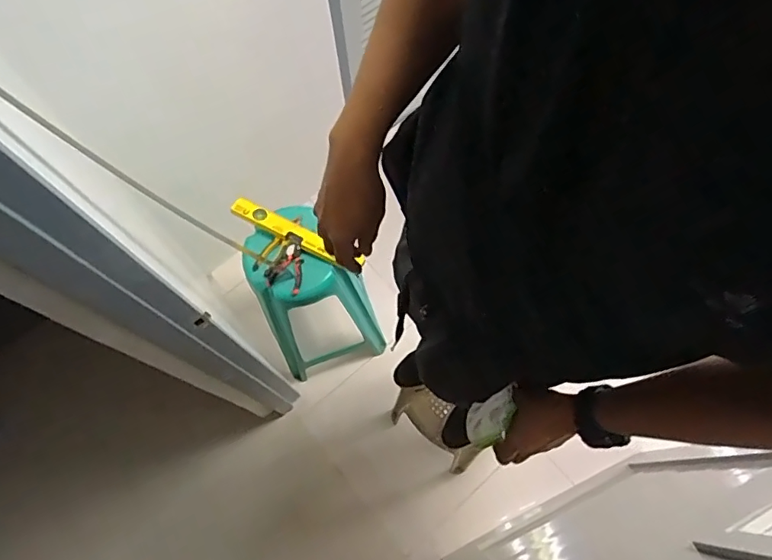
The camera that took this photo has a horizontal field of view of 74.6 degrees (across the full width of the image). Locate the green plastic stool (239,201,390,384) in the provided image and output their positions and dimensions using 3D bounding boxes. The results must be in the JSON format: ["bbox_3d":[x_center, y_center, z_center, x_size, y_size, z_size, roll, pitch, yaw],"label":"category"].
[{"bbox_3d":[-0.228,0.070,1.682,0.332,0.730,0.301,-17,69,-4],"label":"green plastic stool"}]

